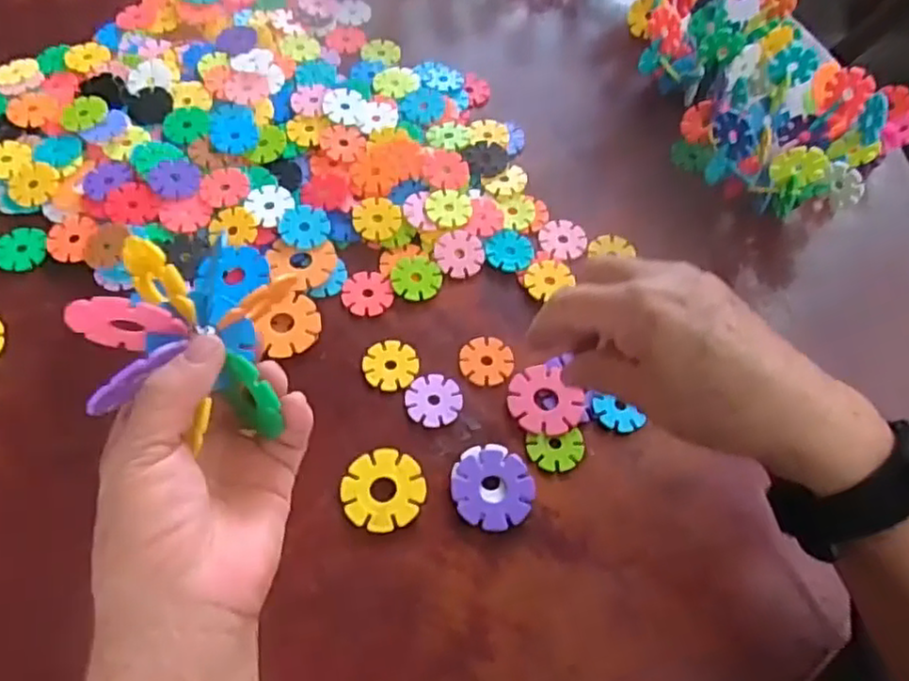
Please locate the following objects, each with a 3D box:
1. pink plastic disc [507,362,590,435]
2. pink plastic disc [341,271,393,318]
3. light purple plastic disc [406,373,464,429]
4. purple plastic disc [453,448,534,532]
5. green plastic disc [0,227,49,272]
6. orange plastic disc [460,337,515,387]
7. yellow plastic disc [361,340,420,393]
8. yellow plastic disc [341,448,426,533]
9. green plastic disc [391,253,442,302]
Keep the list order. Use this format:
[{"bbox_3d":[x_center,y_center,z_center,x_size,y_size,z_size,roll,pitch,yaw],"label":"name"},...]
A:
[{"bbox_3d":[0.051,0.034,0.394,0.039,0.007,0.042,2,59,-3],"label":"pink plastic disc"},{"bbox_3d":[-0.054,-0.030,0.430,0.031,0.004,0.033,2,59,-3],"label":"pink plastic disc"},{"bbox_3d":[-0.012,0.033,0.393,0.030,0.004,0.031,2,59,-3],"label":"light purple plastic disc"},{"bbox_3d":[0.021,0.079,0.367,0.040,0.004,0.043,2,59,-3],"label":"purple plastic disc"},{"bbox_3d":[-0.269,-0.057,0.430,0.031,0.004,0.032,2,59,-3],"label":"green plastic disc"},{"bbox_3d":[0.019,0.011,0.412,0.031,0.004,0.032,2,59,-3],"label":"orange plastic disc"},{"bbox_3d":[-0.037,0.014,0.408,0.030,0.004,0.033,2,59,-3],"label":"yellow plastic disc"},{"bbox_3d":[-0.038,0.078,0.364,0.041,0.004,0.042,2,59,-3],"label":"yellow plastic disc"},{"bbox_3d":[-0.024,-0.041,0.437,0.031,0.004,0.035,-4,60,-6],"label":"green plastic disc"}]

